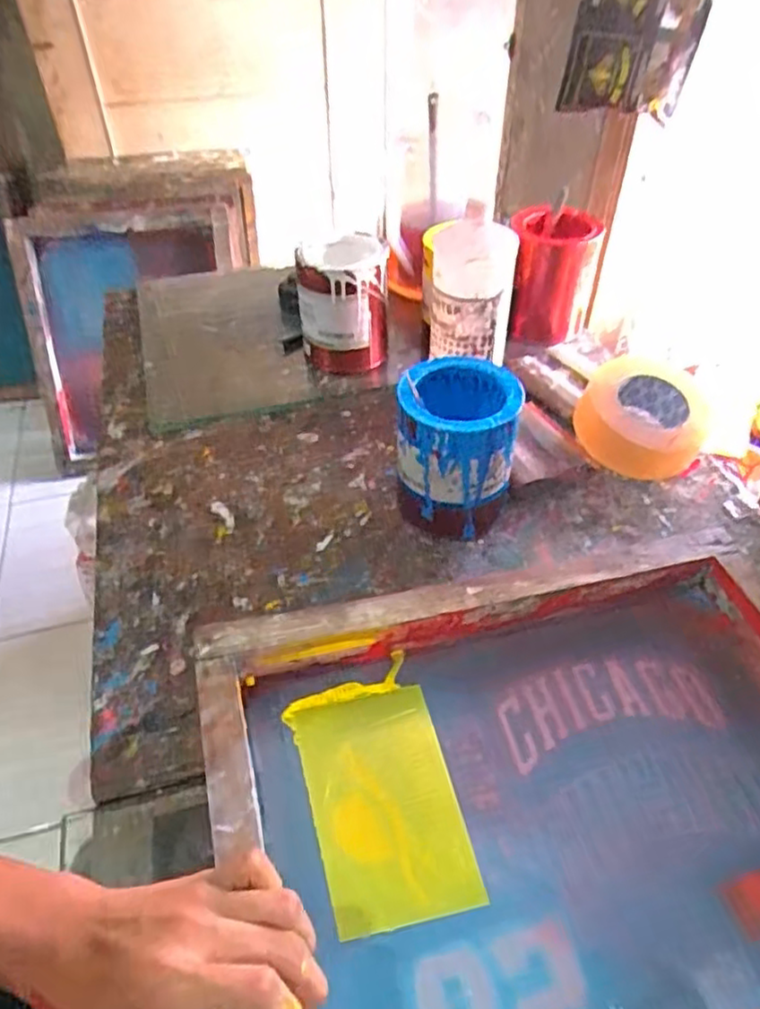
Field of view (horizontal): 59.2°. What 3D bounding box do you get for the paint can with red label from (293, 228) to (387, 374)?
[{"bbox_3d":[-0.044,-0.243,0.827,0.102,0.145,0.106,-1,44,1],"label":"paint can with red label"}]

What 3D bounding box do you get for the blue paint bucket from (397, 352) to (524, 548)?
[{"bbox_3d":[0.072,-0.050,0.631,0.103,0.138,0.096,-1,44,1],"label":"blue paint bucket"}]

